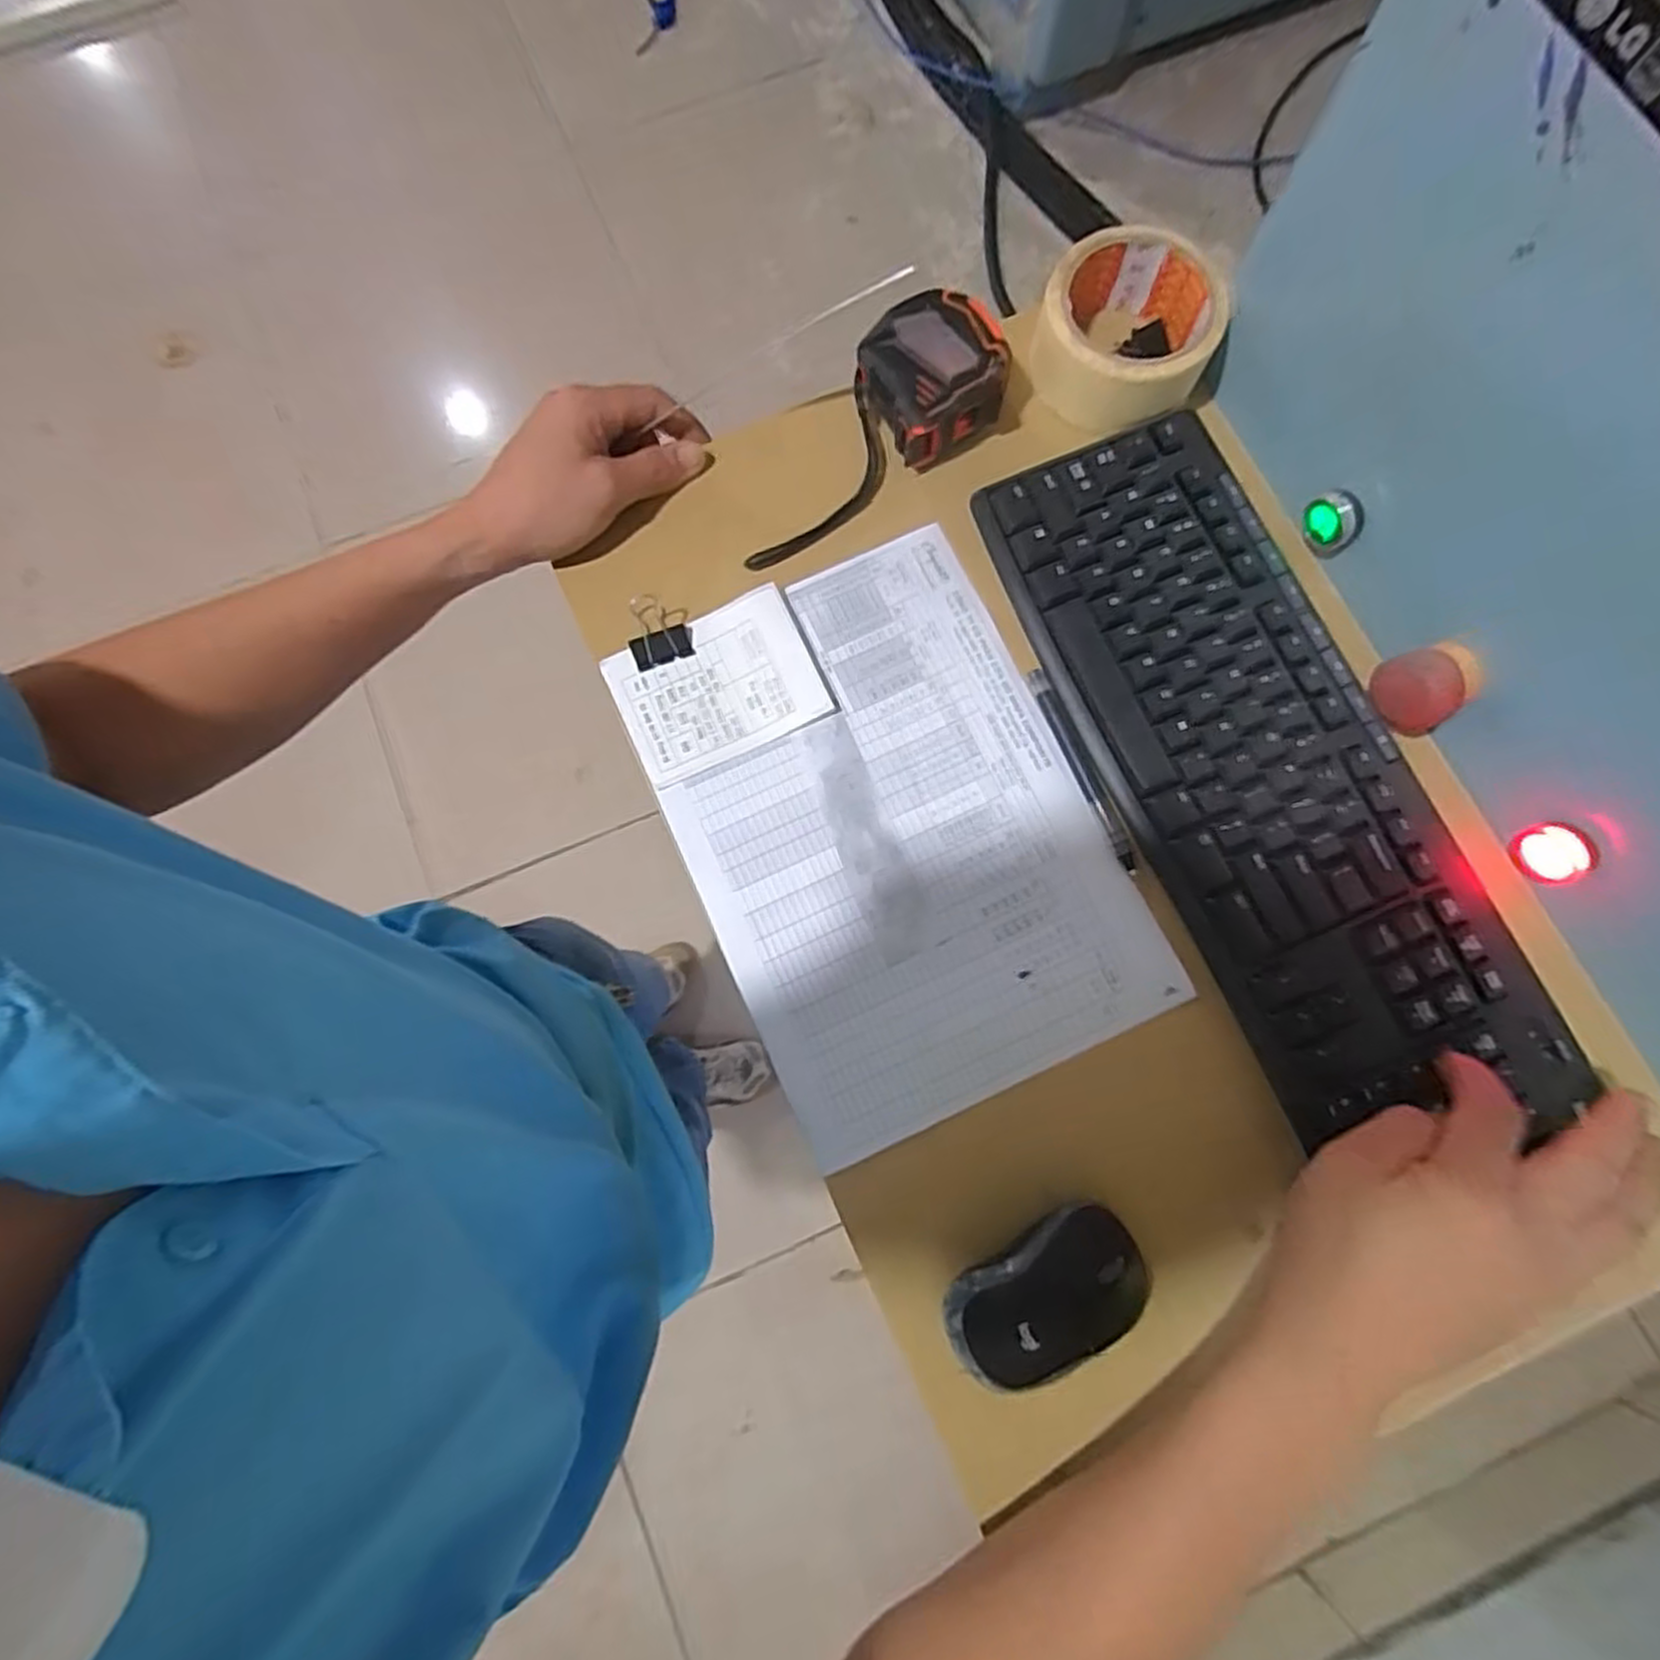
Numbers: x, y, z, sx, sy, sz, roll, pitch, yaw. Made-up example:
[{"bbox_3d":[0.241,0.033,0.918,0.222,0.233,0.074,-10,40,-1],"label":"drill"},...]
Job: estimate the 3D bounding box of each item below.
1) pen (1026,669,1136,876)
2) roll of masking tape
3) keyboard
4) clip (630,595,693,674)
[{"bbox_3d":[0.134,-0.033,0.426,0.010,0.008,0.118,-21,77,-5],"label":"pen"},{"bbox_3d":[0.168,-0.280,0.449,0.094,0.051,0.096,0,76,0],"label":"roll of masking tape"},{"bbox_3d":[0.220,-0.033,0.412,0.143,0.017,0.388,-25,80,-6],"label":"keyboard"},{"bbox_3d":[-0.095,-0.111,0.442,0.036,0.020,0.034,-20,77,-4],"label":"clip"}]

